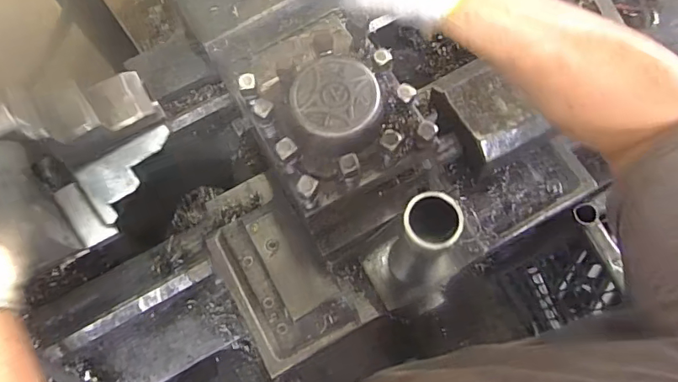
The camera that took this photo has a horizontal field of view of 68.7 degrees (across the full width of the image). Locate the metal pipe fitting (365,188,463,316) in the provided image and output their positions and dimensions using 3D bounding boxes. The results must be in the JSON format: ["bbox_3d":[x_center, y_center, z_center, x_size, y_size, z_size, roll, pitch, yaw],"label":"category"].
[{"bbox_3d":[0.093,0.073,0.527,0.104,0.206,0.084,-25,72,-6],"label":"metal pipe fitting"}]

